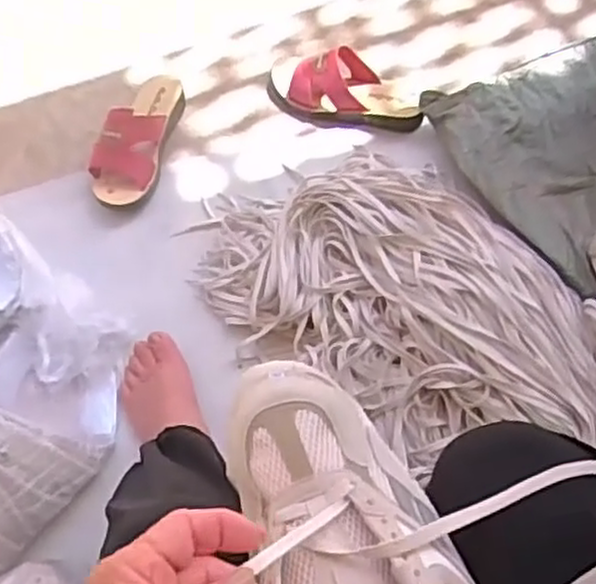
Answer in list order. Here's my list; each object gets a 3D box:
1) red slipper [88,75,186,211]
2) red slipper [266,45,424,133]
[{"bbox_3d":[-0.223,-0.219,1.035,0.089,0.070,0.227,9,65,7],"label":"red slipper"},{"bbox_3d":[0.065,-0.286,1.058,0.225,0.082,0.090,11,65,8],"label":"red slipper"}]

